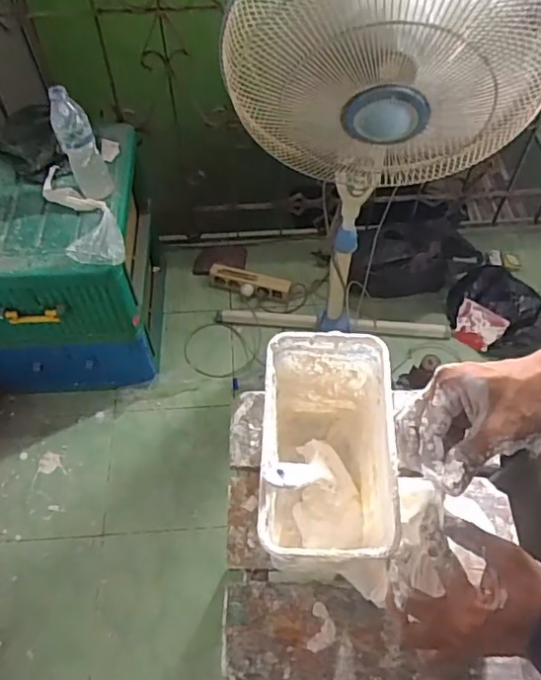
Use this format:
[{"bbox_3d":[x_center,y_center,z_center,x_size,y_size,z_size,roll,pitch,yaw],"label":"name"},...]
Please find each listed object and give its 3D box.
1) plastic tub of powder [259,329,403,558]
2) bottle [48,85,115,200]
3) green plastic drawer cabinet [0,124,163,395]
[{"bbox_3d":[0.049,0.116,0.531,0.109,0.145,0.192,2,57,1],"label":"plastic tub of powder"},{"bbox_3d":[-0.353,-0.365,1.059,0.070,0.219,0.059,-24,60,-15],"label":"bottle"},{"bbox_3d":[-0.488,-0.165,1.335,0.382,0.503,0.423,-4,57,-2],"label":"green plastic drawer cabinet"}]

